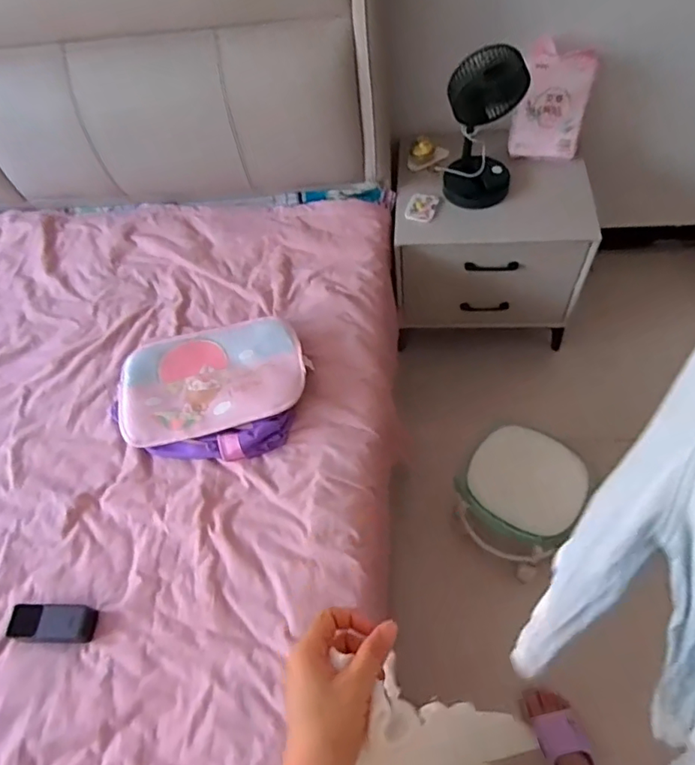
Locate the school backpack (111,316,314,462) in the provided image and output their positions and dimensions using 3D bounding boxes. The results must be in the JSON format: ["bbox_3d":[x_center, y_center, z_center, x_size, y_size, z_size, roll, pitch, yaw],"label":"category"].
[{"bbox_3d":[-0.269,0.015,1.070,0.384,0.067,0.278,-7,58,3],"label":"school backpack"}]

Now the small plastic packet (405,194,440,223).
[{"bbox_3d":[0.180,-0.424,1.295,0.070,0.015,0.083,16,63,13],"label":"small plastic packet"}]

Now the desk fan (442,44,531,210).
[{"bbox_3d":[0.300,-0.560,1.184,0.156,0.326,0.122,12,60,14],"label":"desk fan"}]

